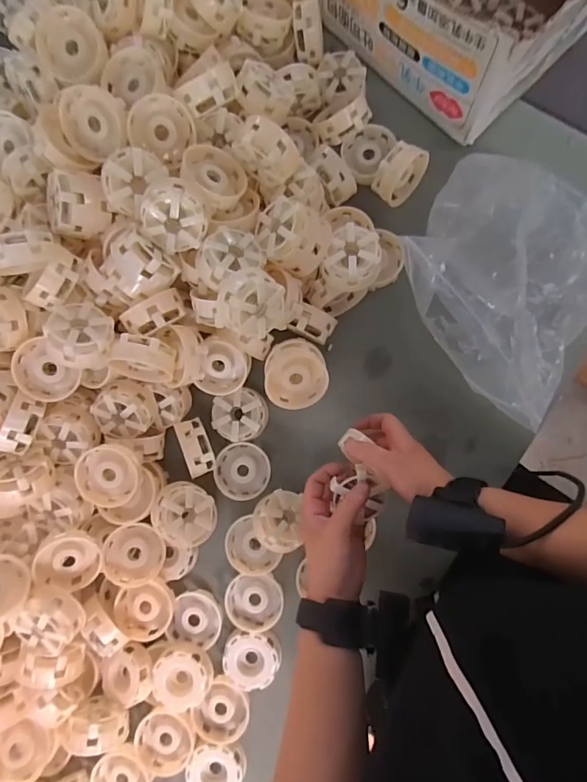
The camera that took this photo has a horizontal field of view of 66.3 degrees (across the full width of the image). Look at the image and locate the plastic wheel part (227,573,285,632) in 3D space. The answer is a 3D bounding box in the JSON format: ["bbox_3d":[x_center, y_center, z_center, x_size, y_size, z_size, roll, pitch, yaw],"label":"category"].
[{"bbox_3d":[-0.047,0.251,0.540,0.067,0.022,0.068,0,85,4],"label":"plastic wheel part"}]

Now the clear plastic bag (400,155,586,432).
[{"bbox_3d":[0.243,-0.137,0.491,0.225,0.088,0.251,36,89,6],"label":"clear plastic bag"}]

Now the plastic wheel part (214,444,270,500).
[{"bbox_3d":[-0.062,0.098,0.553,0.066,0.015,0.069,0,85,4],"label":"plastic wheel part"}]

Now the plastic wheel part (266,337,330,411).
[{"bbox_3d":[0.002,-0.018,0.508,0.067,0.030,0.077,-4,108,-6],"label":"plastic wheel part"}]

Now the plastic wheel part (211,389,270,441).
[{"bbox_3d":[-0.065,0.031,0.551,0.066,0.027,0.060,0,85,4],"label":"plastic wheel part"}]

